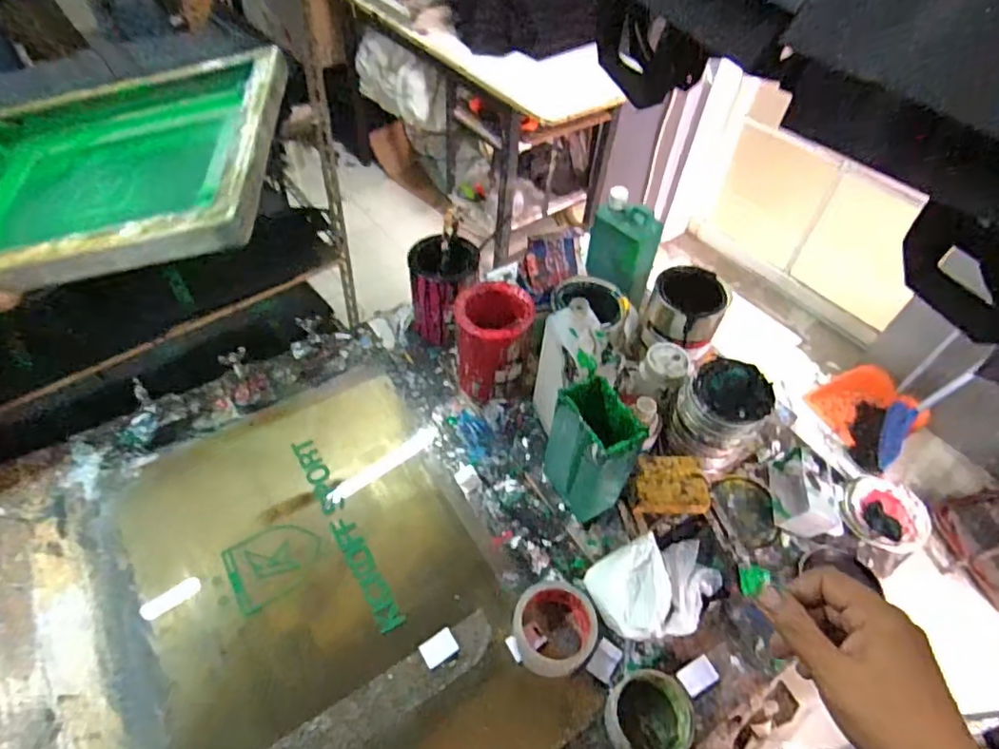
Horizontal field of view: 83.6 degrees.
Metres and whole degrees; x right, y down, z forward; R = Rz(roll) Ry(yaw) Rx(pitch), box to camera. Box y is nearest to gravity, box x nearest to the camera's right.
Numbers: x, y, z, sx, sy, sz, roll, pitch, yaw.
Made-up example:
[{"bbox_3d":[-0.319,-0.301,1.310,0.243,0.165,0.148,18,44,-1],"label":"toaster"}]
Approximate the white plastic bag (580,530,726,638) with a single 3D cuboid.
[{"bbox_3d":[0.190,0.255,0.669,0.147,0.049,0.109,-16,54,-17],"label":"white plastic bag"}]

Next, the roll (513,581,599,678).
[{"bbox_3d":[0.060,0.284,0.630,0.089,0.054,0.094,2,51,-2],"label":"roll"}]

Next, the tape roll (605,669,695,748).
[{"bbox_3d":[0.163,0.361,0.587,0.098,0.036,0.085,4,51,-1],"label":"tape roll"}]

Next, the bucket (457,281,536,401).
[{"bbox_3d":[-0.011,-0.038,0.823,0.102,0.161,0.101,2,51,-2],"label":"bucket"}]

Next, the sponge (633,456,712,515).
[{"bbox_3d":[0.226,0.144,0.730,0.091,0.025,0.072,4,51,-1],"label":"sponge"}]

